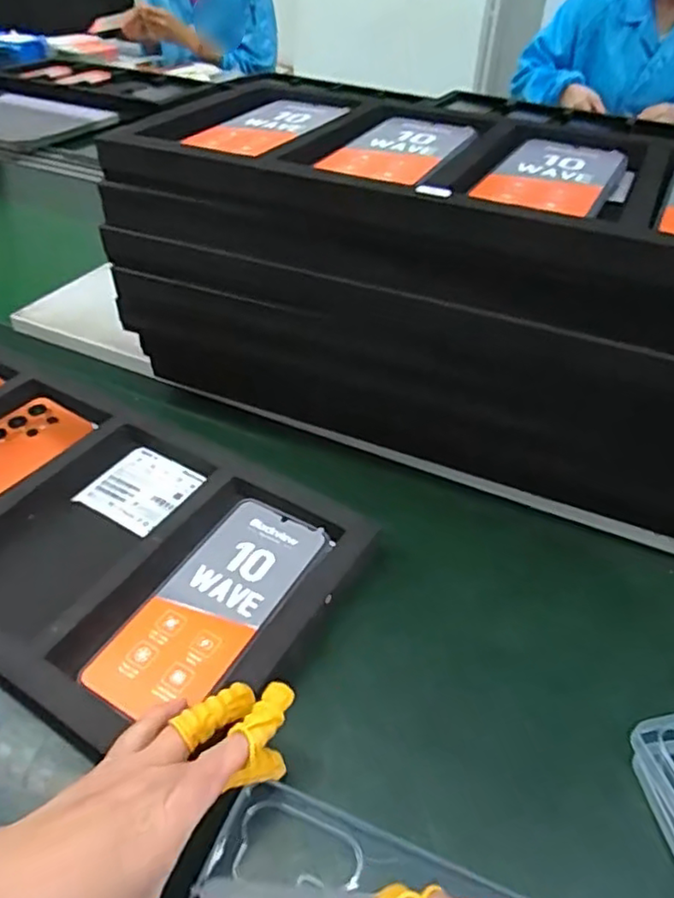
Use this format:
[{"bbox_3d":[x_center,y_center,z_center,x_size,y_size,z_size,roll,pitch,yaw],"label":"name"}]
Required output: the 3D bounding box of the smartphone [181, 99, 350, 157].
[{"bbox_3d":[-0.052,-0.266,0.518,0.068,0.005,0.164,20,43,19],"label":"smartphone"}]

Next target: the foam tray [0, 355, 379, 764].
[{"bbox_3d":[-0.237,0.039,0.484,0.491,0.033,0.206,23,45,22],"label":"foam tray"}]

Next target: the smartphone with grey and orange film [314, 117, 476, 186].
[{"bbox_3d":[0.049,-0.226,0.475,0.074,0.006,0.148,19,43,18],"label":"smartphone with grey and orange film"}]

